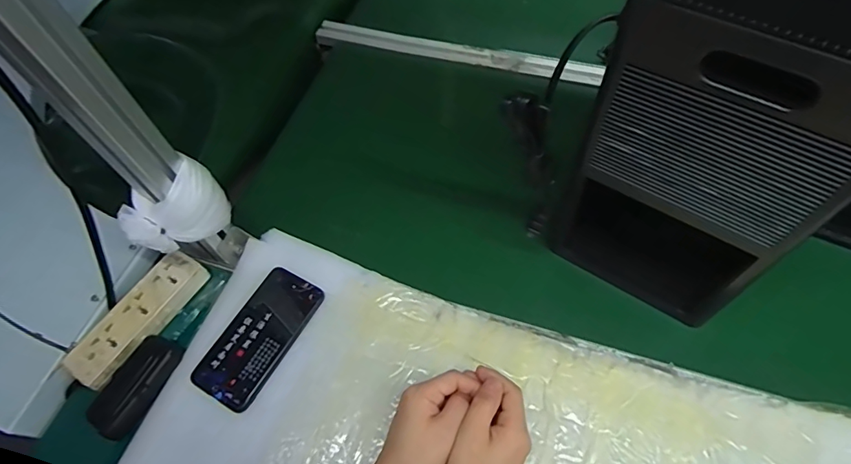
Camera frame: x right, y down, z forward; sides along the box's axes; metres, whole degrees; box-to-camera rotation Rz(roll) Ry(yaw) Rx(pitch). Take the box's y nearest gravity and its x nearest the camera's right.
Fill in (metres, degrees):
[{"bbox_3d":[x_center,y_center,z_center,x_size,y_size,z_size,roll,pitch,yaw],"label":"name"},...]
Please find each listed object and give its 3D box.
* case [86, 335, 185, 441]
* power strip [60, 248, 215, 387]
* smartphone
[{"bbox_3d":[-0.315,0.164,0.522,0.056,0.023,0.105,22,63,16],"label":"case"},{"bbox_3d":[-0.334,0.098,0.560,0.052,0.025,0.170,29,65,19],"label":"power strip"},{"bbox_3d":[-0.187,0.116,0.543,0.076,0.008,0.153,26,64,17],"label":"smartphone"}]

